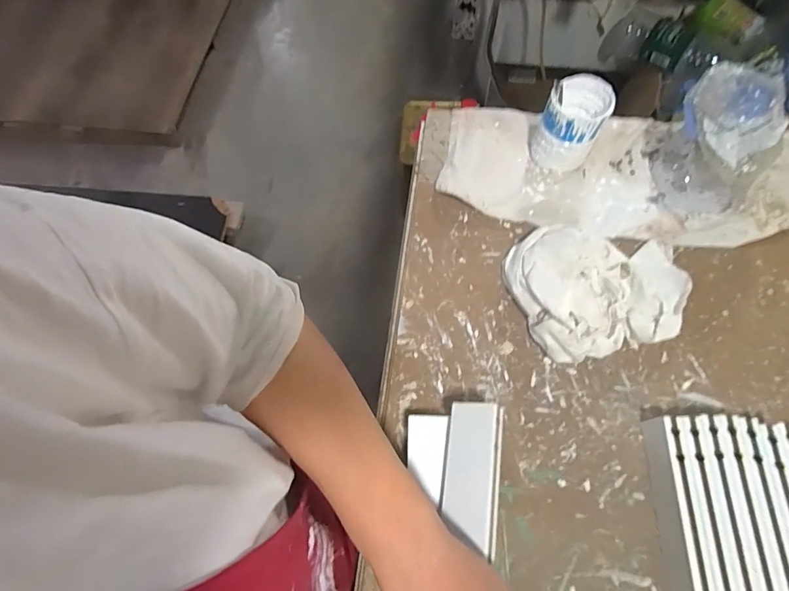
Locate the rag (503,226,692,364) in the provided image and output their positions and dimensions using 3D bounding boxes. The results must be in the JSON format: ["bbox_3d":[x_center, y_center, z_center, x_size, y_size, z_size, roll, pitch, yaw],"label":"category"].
[{"bbox_3d":[0.209,-0.016,0.442,0.177,0.048,0.144,-15,67,-5],"label":"rag"}]

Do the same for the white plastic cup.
[{"bbox_3d":[0.195,-0.190,0.495,0.065,0.084,0.068,-1,67,2],"label":"white plastic cup"}]

